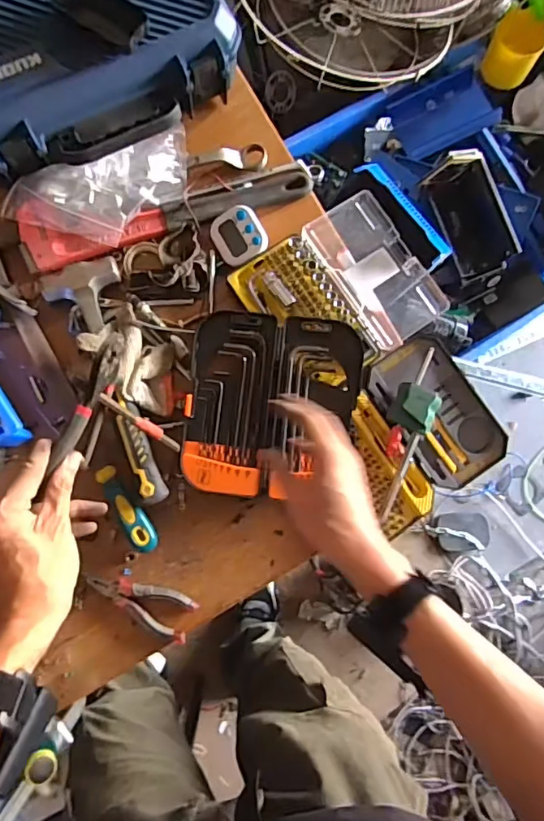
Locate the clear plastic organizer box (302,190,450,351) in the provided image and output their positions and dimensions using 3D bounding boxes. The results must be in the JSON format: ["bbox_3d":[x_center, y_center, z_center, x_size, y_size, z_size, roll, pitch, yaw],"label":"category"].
[{"bbox_3d":[0.134,-0.182,0.675,0.117,0.030,0.190,-36,86,-7],"label":"clear plastic organizer box"}]

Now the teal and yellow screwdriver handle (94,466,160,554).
[{"bbox_3d":[-0.170,0.115,0.616,0.030,0.035,0.108,-30,86,-6],"label":"teal and yellow screwdriver handle"}]

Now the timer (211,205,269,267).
[{"bbox_3d":[-0.041,-0.217,0.651,0.060,0.016,0.068,-30,86,-6],"label":"timer"}]

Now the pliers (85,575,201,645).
[{"bbox_3d":[-0.155,0.225,0.617,0.131,0.021,0.053,25,82,0],"label":"pliers"}]

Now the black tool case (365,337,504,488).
[{"bbox_3d":[0.201,0.005,0.646,0.116,0.023,0.185,-35,86,-7],"label":"black tool case"}]

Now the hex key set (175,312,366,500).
[{"bbox_3d":[0.001,-0.008,0.620,0.197,0.026,0.210,5,83,-3],"label":"hex key set"}]

